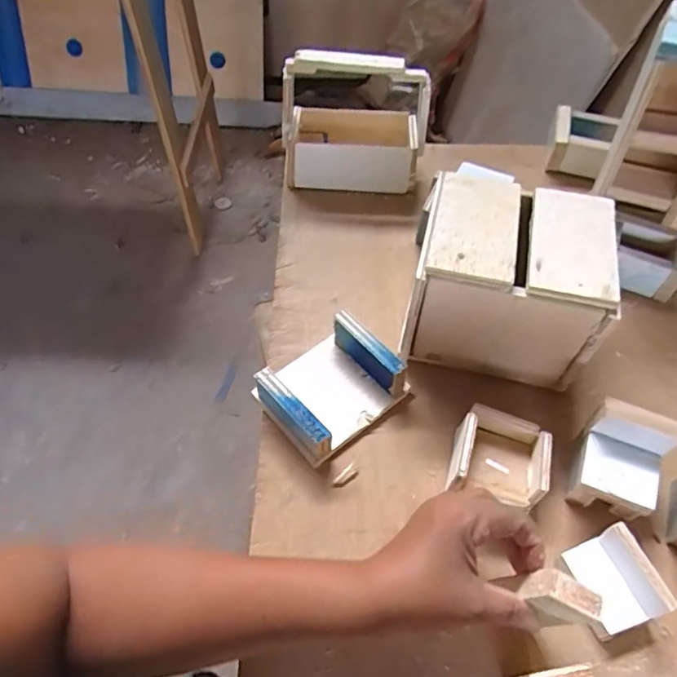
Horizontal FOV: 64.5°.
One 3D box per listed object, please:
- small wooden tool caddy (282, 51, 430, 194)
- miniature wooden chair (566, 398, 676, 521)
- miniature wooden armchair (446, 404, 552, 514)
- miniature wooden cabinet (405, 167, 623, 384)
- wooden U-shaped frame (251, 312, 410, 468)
[{"bbox_3d":[0.019,-0.260,0.654,0.168,0.149,0.084,4,54,2],"label":"small wooden tool caddy"},{"bbox_3d":[0.228,0.103,0.443,0.063,0.075,0.067,24,57,16],"label":"miniature wooden chair"},{"bbox_3d":[0.135,0.104,0.459,0.077,0.047,0.073,13,55,9],"label":"miniature wooden armchair"},{"bbox_3d":[0.151,-0.047,0.502,0.156,0.143,0.125,11,55,7],"label":"miniature wooden cabinet"},{"bbox_3d":[-0.010,0.042,0.495,0.114,0.053,0.099,-37,62,-24],"label":"wooden U-shaped frame"}]

